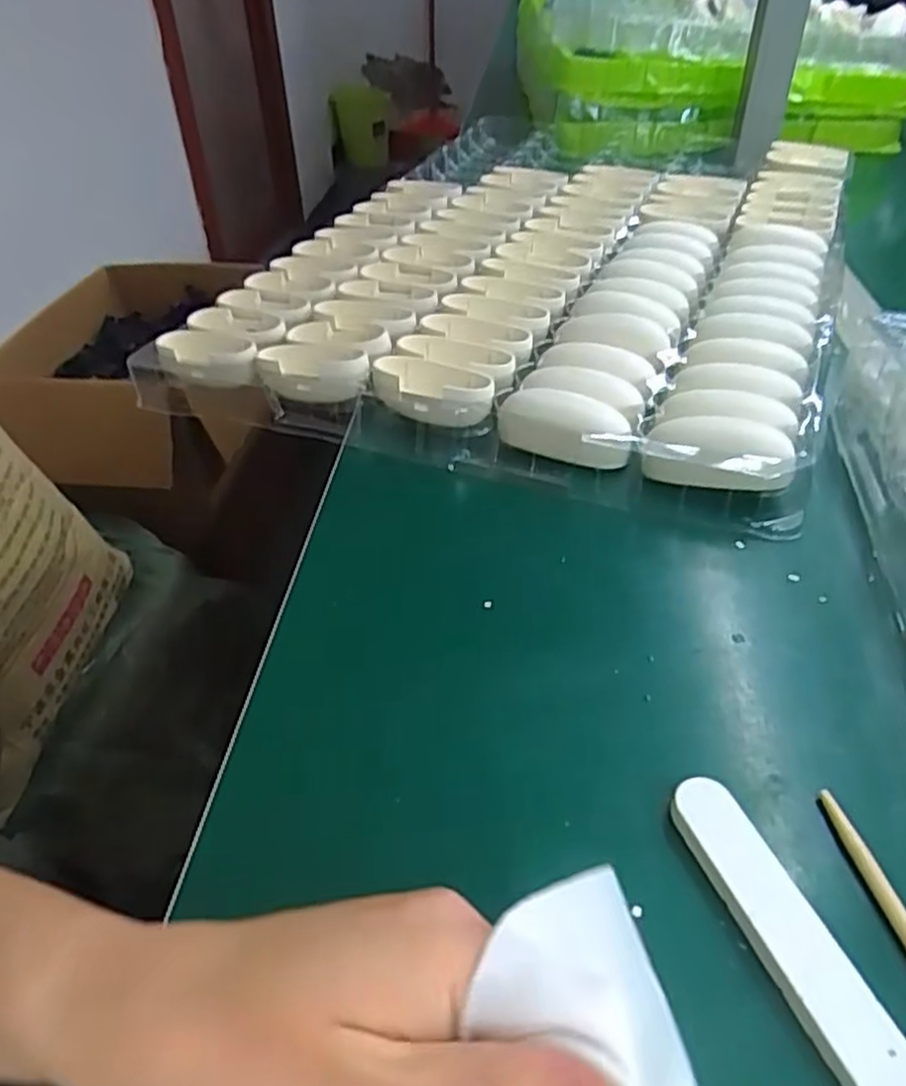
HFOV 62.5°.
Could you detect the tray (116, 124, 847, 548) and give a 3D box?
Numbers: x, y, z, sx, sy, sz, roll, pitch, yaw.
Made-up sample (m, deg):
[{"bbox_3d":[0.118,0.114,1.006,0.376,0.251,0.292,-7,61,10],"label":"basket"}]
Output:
[{"bbox_3d":[0.080,-0.226,0.555,0.377,0.029,0.521,15,43,18],"label":"tray"}]

